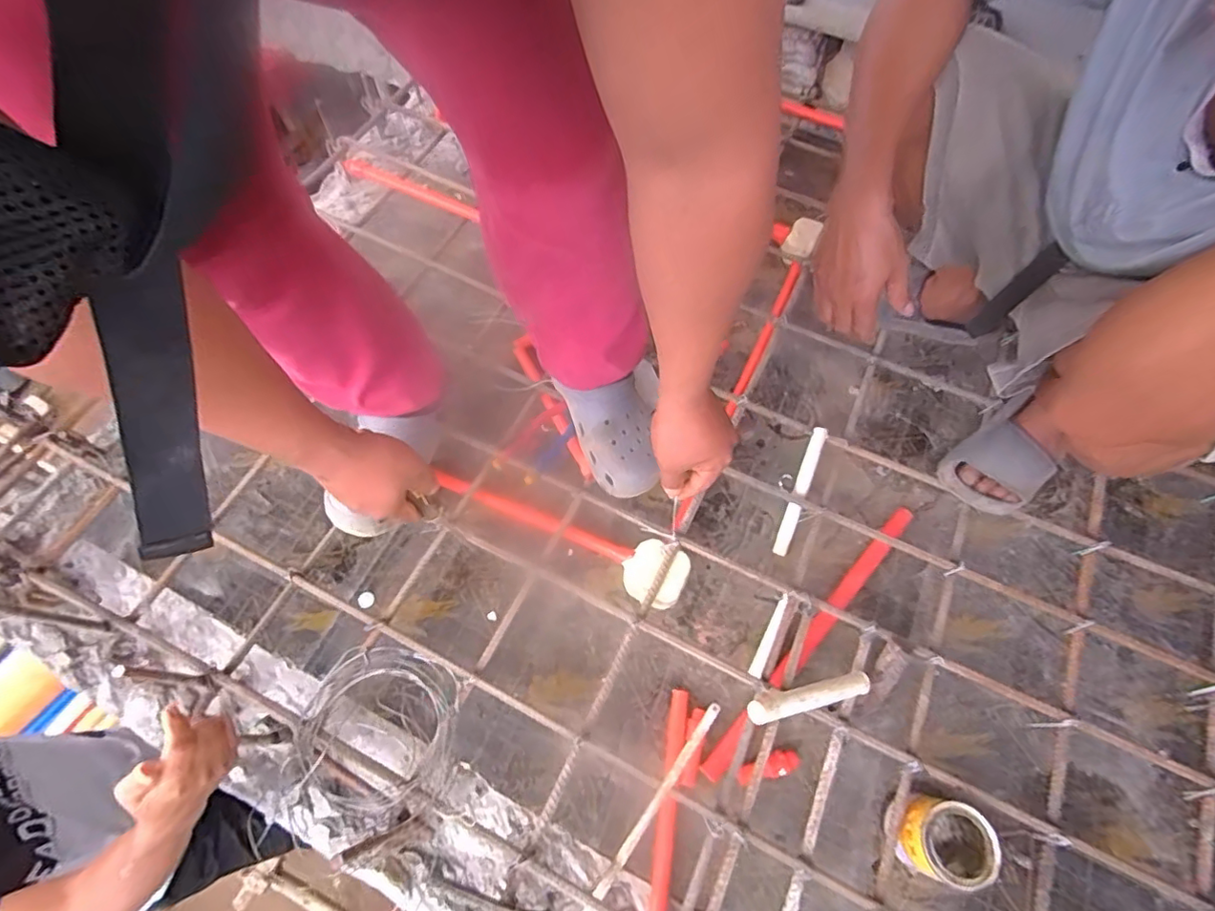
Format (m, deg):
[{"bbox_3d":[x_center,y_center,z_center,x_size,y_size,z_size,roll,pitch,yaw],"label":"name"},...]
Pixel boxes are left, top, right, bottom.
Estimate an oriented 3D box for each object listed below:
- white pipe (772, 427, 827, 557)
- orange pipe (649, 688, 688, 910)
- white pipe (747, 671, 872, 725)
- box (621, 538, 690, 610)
[{"bbox_3d":[0.295,0.056,0.874,0.021,0.022,0.201,19,91,8],"label":"white pipe"},{"bbox_3d":[0.074,0.463,0.718,0.025,0.020,0.315,10,65,2],"label":"orange pipe"},{"bbox_3d":[0.241,0.284,0.676,0.192,0.027,0.028,3,59,-33],"label":"white pipe"},{"bbox_3d":[0.067,0.178,0.842,0.089,0.060,0.084,1,65,-2],"label":"box"}]

